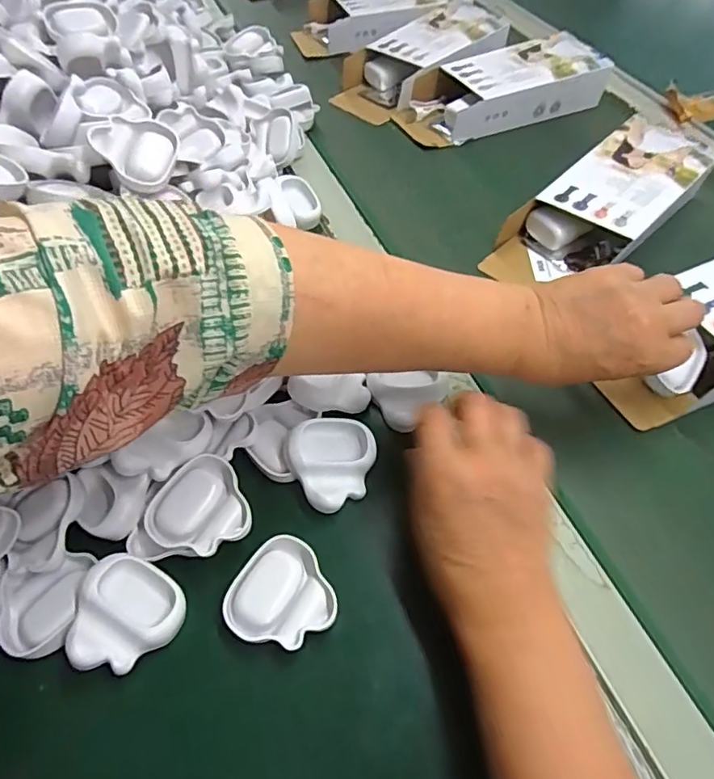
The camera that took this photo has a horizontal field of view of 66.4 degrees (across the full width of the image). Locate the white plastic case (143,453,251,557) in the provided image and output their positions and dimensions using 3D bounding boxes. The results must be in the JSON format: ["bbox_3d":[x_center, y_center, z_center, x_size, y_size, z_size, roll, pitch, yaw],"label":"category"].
[{"bbox_3d":[-0.103,0.081,0.354,0.061,0.019,0.061,-28,60,-17],"label":"white plastic case"}]

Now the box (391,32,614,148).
[{"bbox_3d":[0.175,-0.368,0.668,0.247,0.050,0.111,-20,58,-12],"label":"box"}]

